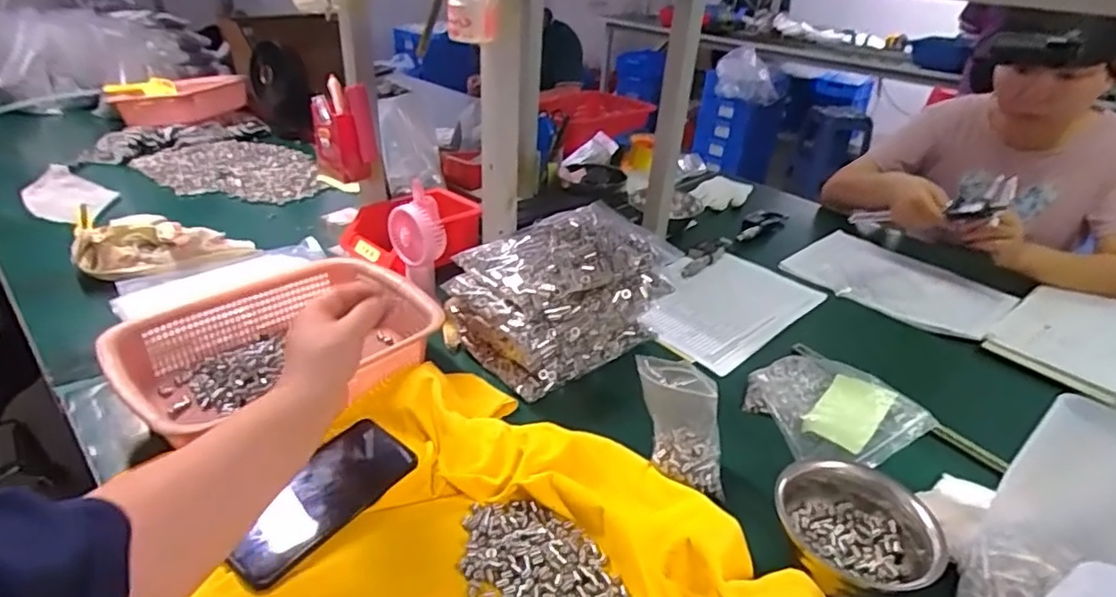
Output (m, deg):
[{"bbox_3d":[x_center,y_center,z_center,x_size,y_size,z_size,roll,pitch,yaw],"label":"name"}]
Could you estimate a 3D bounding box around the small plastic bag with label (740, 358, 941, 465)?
[{"bbox_3d":[0.297,0.118,0.679,0.135,0.023,0.163,-24,34,-15],"label":"small plastic bag with label"}]

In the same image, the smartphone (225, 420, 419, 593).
[{"bbox_3d":[-0.201,0.169,0.532,0.078,0.016,0.167,26,39,23],"label":"smartphone"}]

